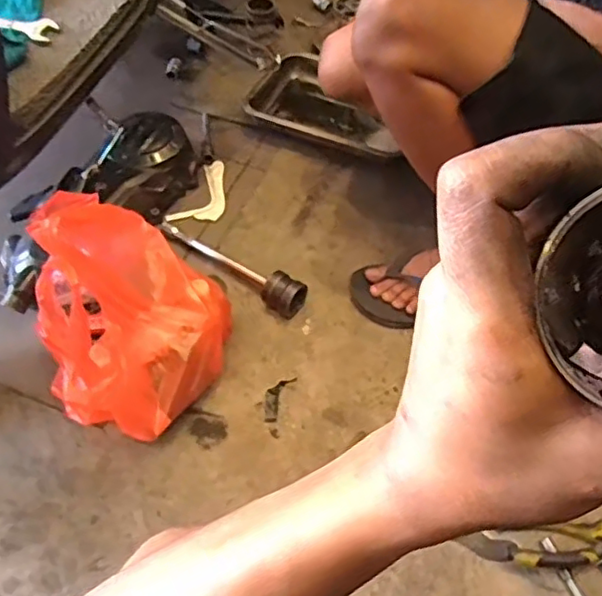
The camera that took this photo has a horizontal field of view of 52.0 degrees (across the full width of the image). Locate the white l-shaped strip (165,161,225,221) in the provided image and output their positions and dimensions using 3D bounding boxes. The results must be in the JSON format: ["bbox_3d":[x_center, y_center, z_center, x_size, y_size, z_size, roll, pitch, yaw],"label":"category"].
[{"bbox_3d":[-0.158,-0.174,1.050,0.072,0.014,0.156,19,57,11],"label":"white l-shaped strip"}]

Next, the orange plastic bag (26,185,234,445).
[{"bbox_3d":[-0.224,0.007,0.767,0.239,0.263,0.228,30,60,18],"label":"orange plastic bag"}]

